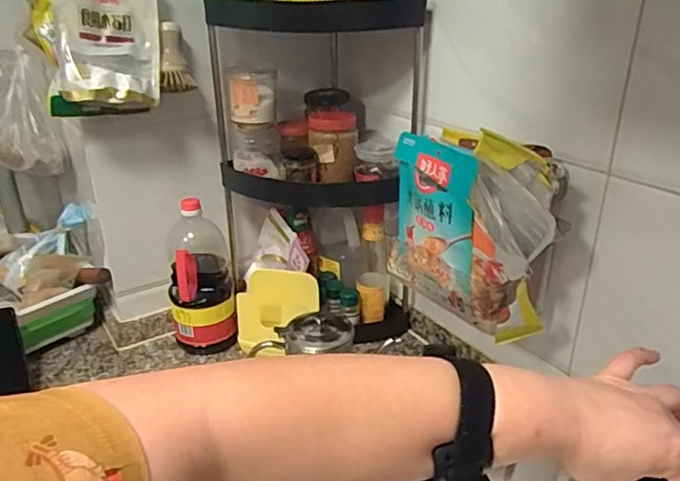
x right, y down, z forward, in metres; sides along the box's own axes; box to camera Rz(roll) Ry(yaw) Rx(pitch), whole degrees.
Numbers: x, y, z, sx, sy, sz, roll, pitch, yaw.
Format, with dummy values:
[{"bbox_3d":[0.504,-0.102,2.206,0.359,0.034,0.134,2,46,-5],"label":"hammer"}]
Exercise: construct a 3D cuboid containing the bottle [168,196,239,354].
[{"bbox_3d":[-0.247,0.058,0.988,0.112,0.250,0.091,-7,26,-15],"label":"bottle"}]

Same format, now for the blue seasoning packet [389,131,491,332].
[{"bbox_3d":[0.126,-0.020,0.771,0.030,0.224,0.188,-13,28,-25],"label":"blue seasoning packet"}]

